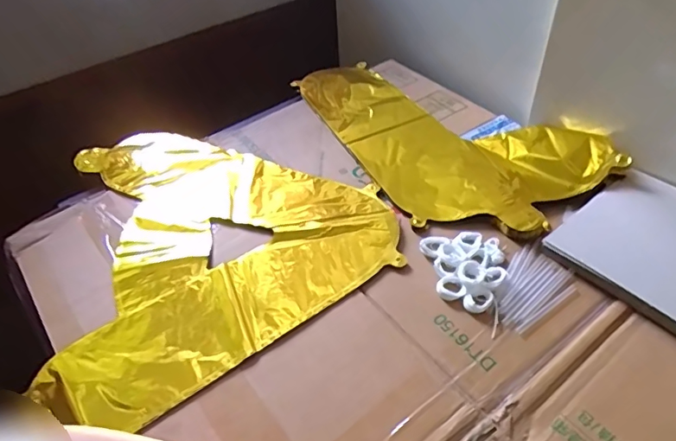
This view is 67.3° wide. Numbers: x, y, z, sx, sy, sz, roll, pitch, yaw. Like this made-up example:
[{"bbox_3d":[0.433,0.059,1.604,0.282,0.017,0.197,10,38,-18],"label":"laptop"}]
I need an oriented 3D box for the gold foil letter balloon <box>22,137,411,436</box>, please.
[{"bbox_3d":[-0.156,-0.003,0.542,0.343,0.012,0.360,-27,50,-20],"label":"gold foil letter balloon"}]

